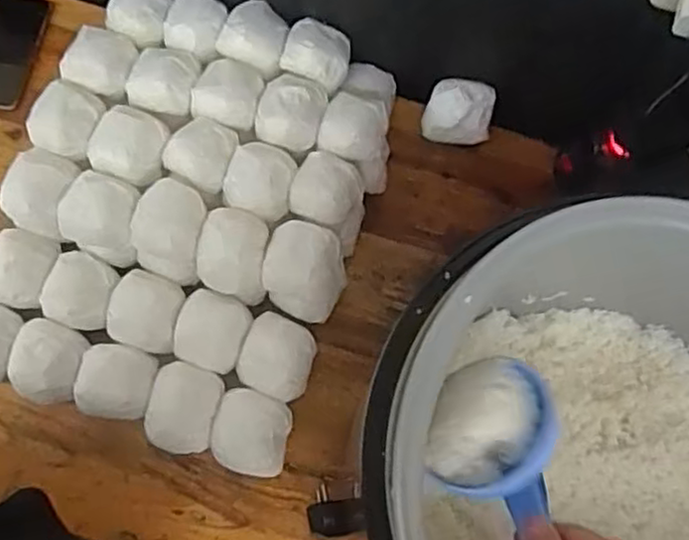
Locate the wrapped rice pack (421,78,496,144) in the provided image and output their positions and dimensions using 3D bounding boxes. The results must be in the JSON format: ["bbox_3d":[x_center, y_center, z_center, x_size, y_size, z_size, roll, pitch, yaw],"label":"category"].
[{"bbox_3d":[0.131,-0.184,0.807,0.075,0.054,0.052,3,71,-1],"label":"wrapped rice pack"}]

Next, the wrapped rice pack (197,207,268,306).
[{"bbox_3d":[-0.115,-0.019,0.725,0.064,0.068,0.081,6,71,0],"label":"wrapped rice pack"}]

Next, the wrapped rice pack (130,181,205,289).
[{"bbox_3d":[-0.183,-0.040,0.741,0.067,0.064,0.091,8,71,0],"label":"wrapped rice pack"}]

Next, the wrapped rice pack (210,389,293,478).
[{"bbox_3d":[-0.095,0.168,0.714,0.074,0.032,0.079,12,71,2],"label":"wrapped rice pack"}]

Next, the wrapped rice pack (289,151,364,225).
[{"bbox_3d":[-0.019,-0.084,0.750,0.069,0.035,0.079,23,72,5],"label":"wrapped rice pack"}]

